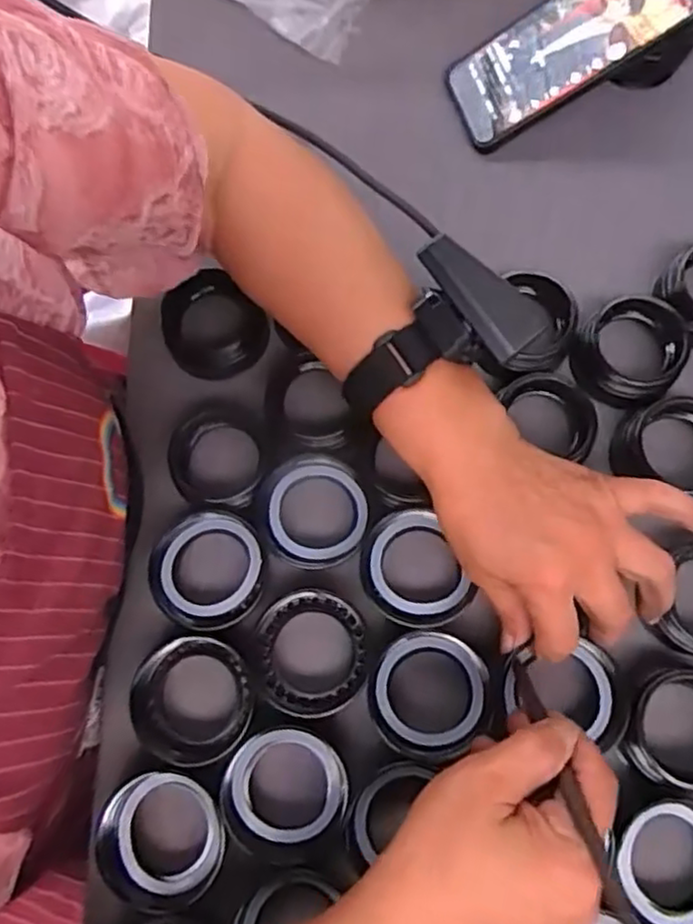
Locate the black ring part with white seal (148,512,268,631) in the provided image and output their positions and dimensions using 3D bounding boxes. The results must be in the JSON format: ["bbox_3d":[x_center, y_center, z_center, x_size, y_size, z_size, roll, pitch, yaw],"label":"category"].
[{"bbox_3d":[-0.080,0.063,0.398,0.062,0.018,0.067,14,77,5],"label":"black ring part with white seal"}]

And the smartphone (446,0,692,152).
[{"bbox_3d":[0.148,-0.283,0.462,0.159,0.013,0.072,-25,74,23],"label":"smartphone"}]

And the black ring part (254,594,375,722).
[{"bbox_3d":[-0.020,0.112,0.399,0.067,0.022,0.068,0,76,2],"label":"black ring part"}]

